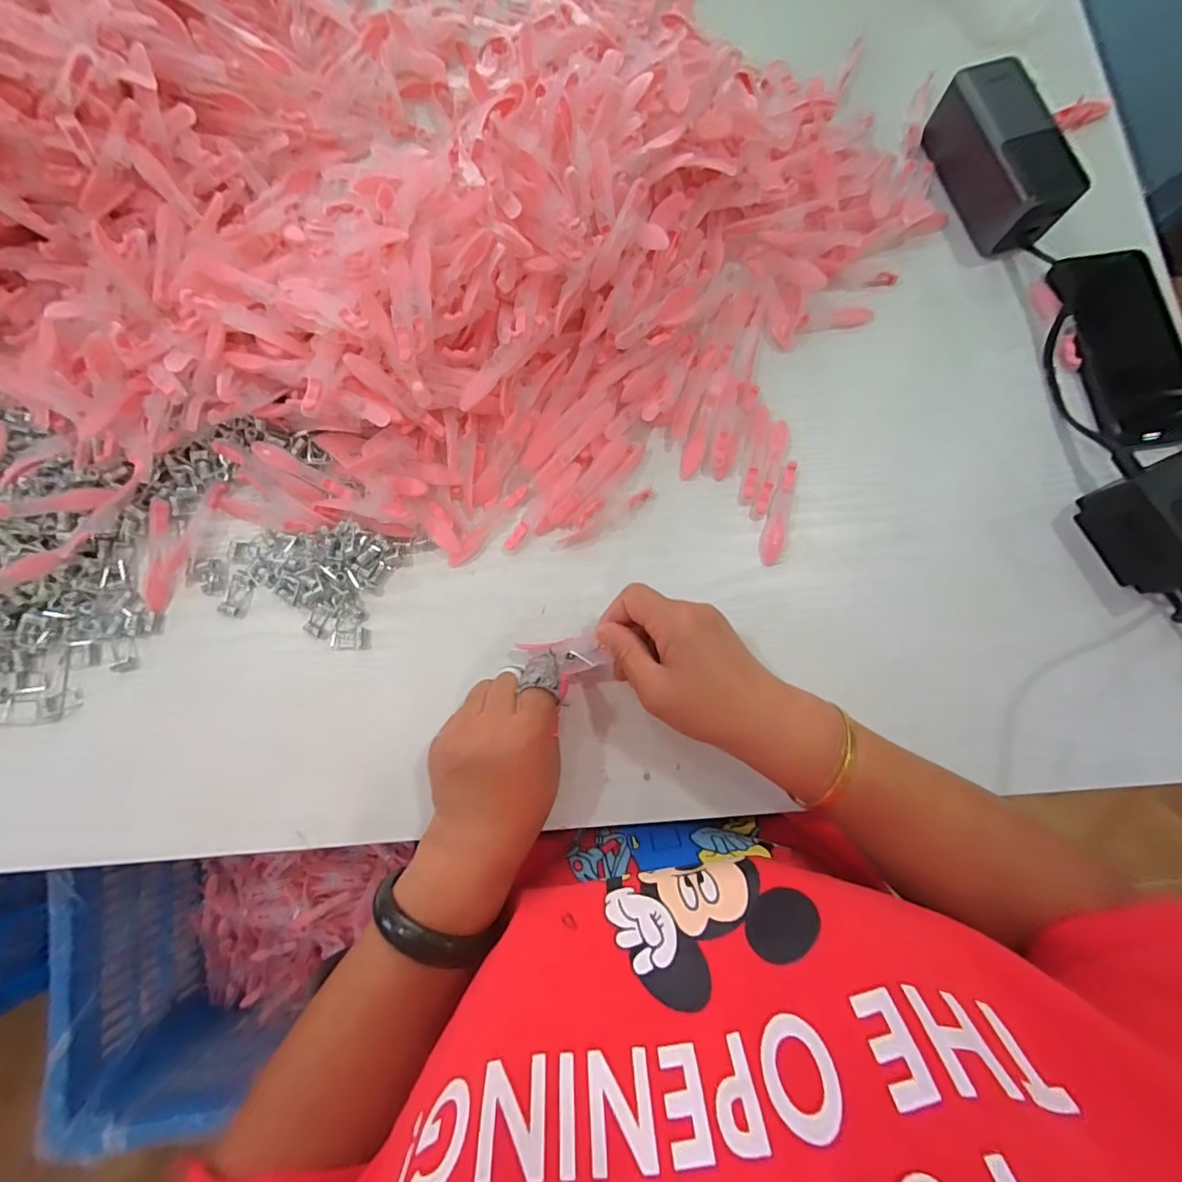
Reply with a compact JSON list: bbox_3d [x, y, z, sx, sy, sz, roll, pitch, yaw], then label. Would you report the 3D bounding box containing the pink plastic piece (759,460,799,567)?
[{"bbox_3d":[0.136,-0.055,0.369,0.016,0.005,0.076,18,83,1],"label":"pink plastic piece"}]

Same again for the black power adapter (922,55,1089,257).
[{"bbox_3d":[0.313,-0.328,0.387,0.057,0.044,0.121,-15,83,-3],"label":"black power adapter"}]

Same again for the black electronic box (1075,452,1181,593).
[{"bbox_3d":[0.383,-0.045,0.337,0.068,0.056,0.083,-28,84,-4],"label":"black electronic box"}]

